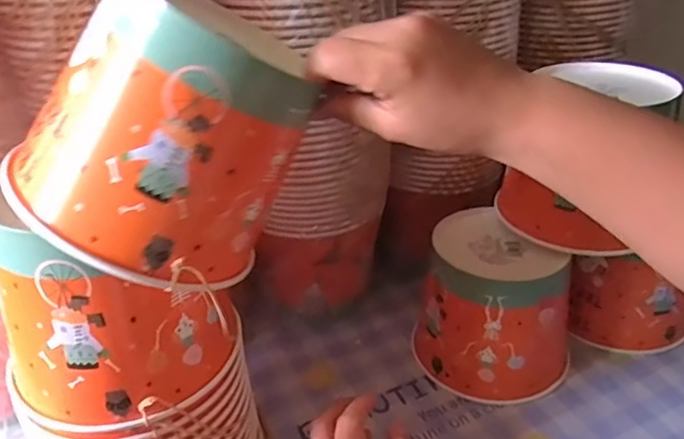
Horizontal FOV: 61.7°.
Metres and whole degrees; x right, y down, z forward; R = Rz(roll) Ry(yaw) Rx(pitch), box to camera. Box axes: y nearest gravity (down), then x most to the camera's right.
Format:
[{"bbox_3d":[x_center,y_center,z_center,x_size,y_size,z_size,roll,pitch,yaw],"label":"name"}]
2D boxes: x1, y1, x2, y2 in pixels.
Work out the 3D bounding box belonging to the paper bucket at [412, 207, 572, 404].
[{"bbox_3d":[0.148,0.088,0.558,0.130,0.136,0.113,26,42,37],"label":"paper bucket"}]

